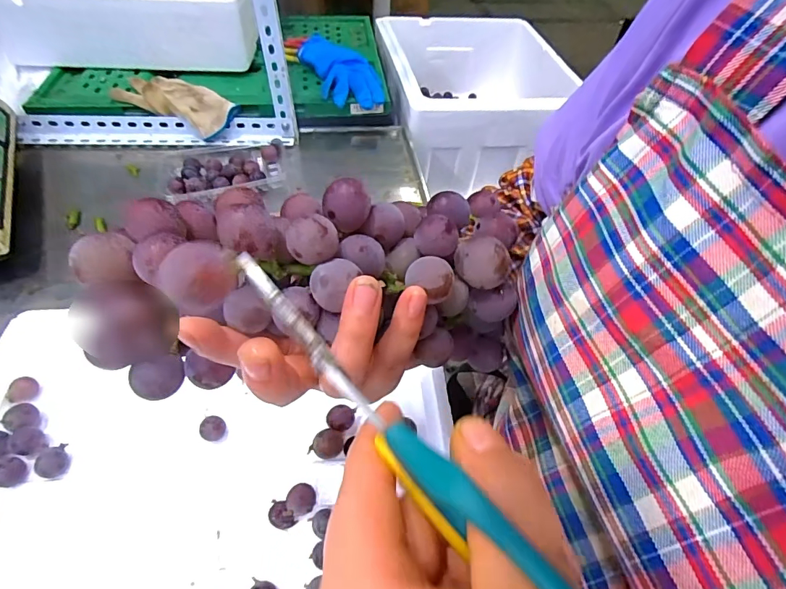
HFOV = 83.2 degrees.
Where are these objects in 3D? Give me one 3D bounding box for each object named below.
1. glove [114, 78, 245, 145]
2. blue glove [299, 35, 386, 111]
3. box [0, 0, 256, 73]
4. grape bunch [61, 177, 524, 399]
[{"bbox_3d":[-0.355,-0.315,0.736,0.193,0.055,0.093,19,54,16],"label":"glove"},{"bbox_3d":[-0.085,-0.392,0.772,0.110,0.050,0.172,-21,53,-15],"label":"blue glove"},{"bbox_3d":[-0.452,-0.519,0.795,0.415,0.139,0.230,1,51,3],"label":"box"},{"bbox_3d":[-0.028,-0.008,0.223,0.218,0.089,0.089,-5,49,-22],"label":"grape bunch"}]

